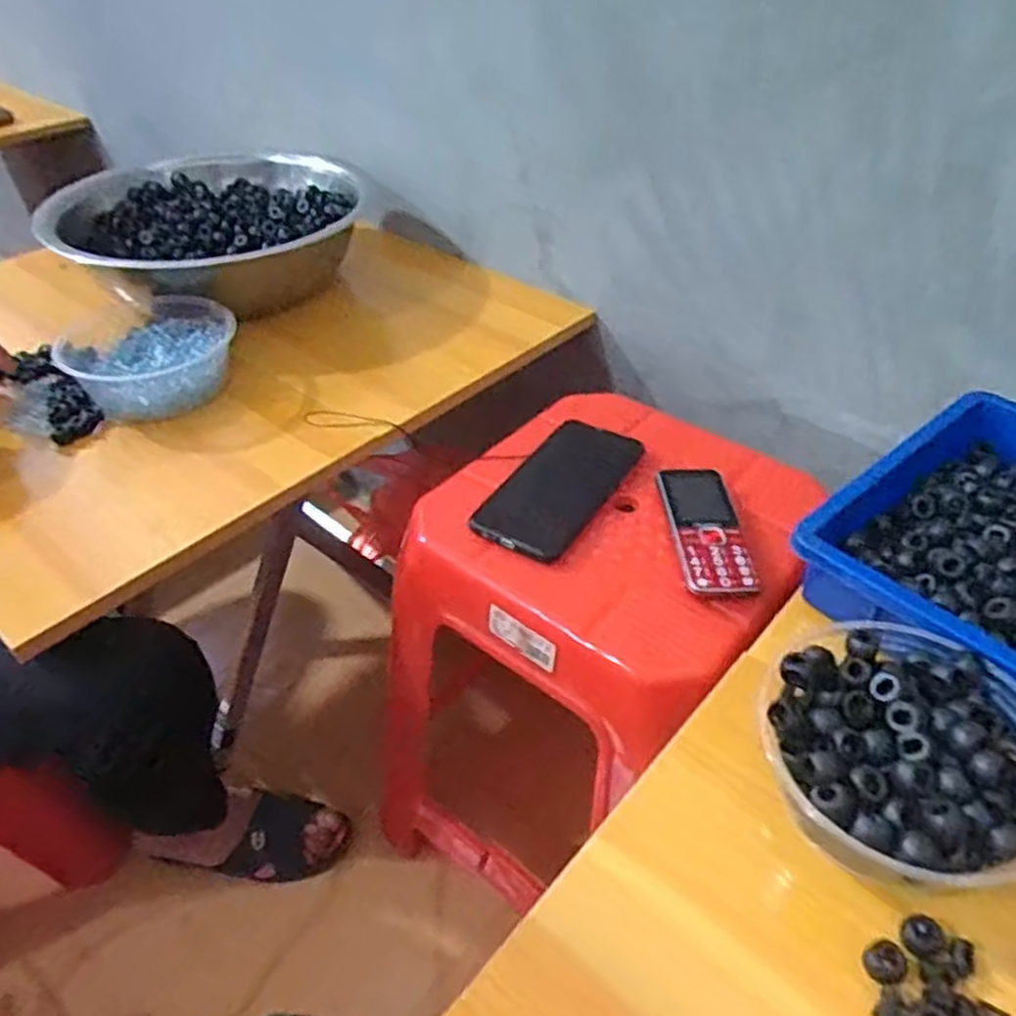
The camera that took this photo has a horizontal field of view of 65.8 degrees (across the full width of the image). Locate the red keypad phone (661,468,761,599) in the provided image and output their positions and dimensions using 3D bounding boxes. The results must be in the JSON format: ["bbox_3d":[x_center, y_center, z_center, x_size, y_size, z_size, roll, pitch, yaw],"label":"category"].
[{"bbox_3d":[0.146,0.017,0.582,0.050,0.014,0.126,-1,42,-1],"label":"red keypad phone"}]

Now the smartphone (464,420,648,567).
[{"bbox_3d":[0.043,-0.019,0.625,0.079,0.009,0.155,23,46,24],"label":"smartphone"}]

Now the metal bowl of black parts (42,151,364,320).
[{"bbox_3d":[-0.293,-0.287,0.824,0.275,0.120,0.268,0,42,0],"label":"metal bowl of black parts"}]

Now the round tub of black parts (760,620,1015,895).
[{"bbox_3d":[0.188,0.118,0.379,0.127,0.054,0.124,0,42,0],"label":"round tub of black parts"}]

